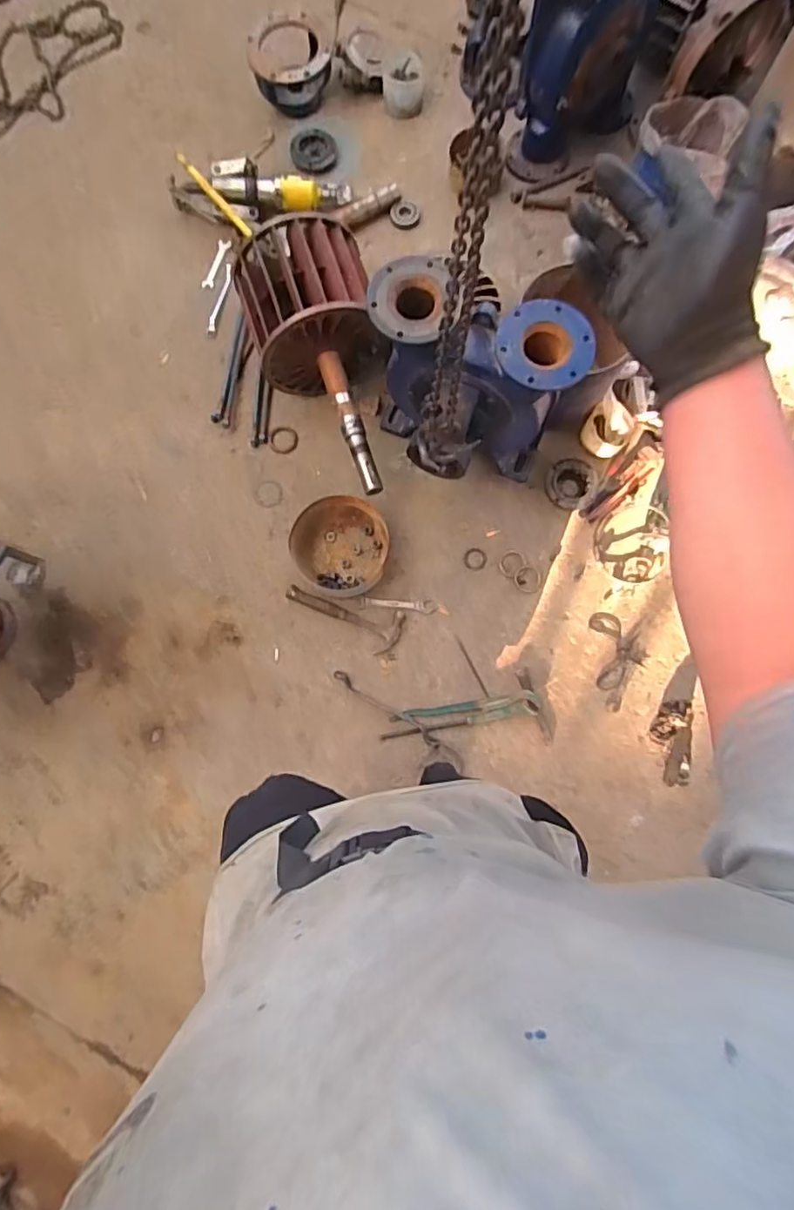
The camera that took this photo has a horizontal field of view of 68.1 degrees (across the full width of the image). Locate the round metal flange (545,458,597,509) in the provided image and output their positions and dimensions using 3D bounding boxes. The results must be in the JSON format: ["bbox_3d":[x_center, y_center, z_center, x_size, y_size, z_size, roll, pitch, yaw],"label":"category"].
[{"bbox_3d":[0.470,-0.328,1.590,0.128,0.029,0.123,0,79,0],"label":"round metal flange"}]

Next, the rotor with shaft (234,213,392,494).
[{"bbox_3d":[-0.175,-0.596,1.495,0.318,0.300,0.668,-17,80,-3],"label":"rotor with shaft"}]

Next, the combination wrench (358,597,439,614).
[{"bbox_3d":[0.006,0.002,1.559,0.208,0.018,0.036,2,79,0],"label":"combination wrench"}]

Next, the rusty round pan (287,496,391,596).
[{"bbox_3d":[-0.152,-0.155,1.555,0.248,0.073,0.246,11,80,2],"label":"rusty round pan"}]

